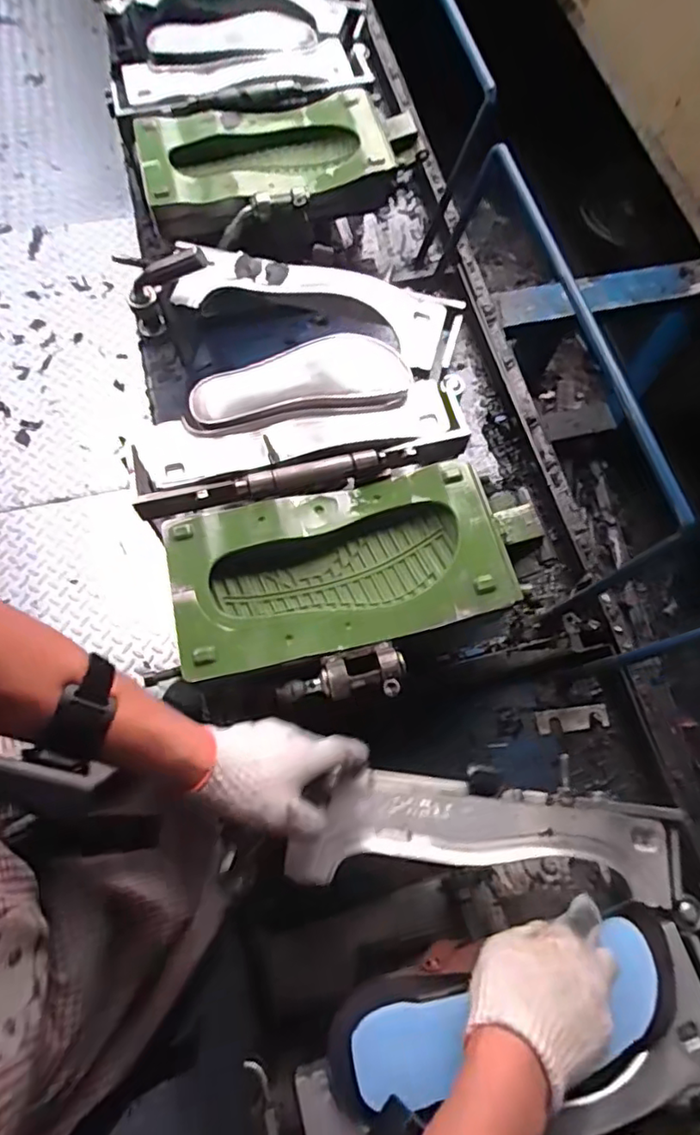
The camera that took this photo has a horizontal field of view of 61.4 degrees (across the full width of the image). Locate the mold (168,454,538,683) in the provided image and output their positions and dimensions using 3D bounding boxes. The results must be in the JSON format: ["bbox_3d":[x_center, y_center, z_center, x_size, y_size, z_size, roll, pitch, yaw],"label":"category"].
[{"bbox_3d":[0.006,-0.003,0.612,0.371,0.052,0.185,-11,69,-8],"label":"mold"}]

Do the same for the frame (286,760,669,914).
[{"bbox_3d":[0.124,0.238,0.523,0.345,0.032,0.088,4,68,-2],"label":"frame"}]

